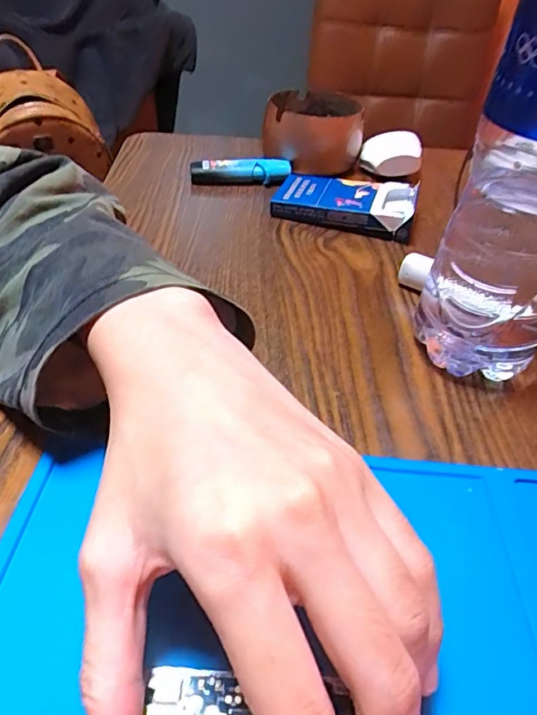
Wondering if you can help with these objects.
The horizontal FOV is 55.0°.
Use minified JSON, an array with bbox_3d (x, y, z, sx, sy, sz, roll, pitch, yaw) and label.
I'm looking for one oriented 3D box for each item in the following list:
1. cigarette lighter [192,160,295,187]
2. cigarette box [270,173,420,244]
[{"bbox_3d":[-0.023,-0.152,0.427,0.081,0.020,0.018,0,42,-5],"label":"cigarette lighter"},{"bbox_3d":[0.057,-0.117,0.393,0.104,0.021,0.053,14,42,10],"label":"cigarette box"}]

